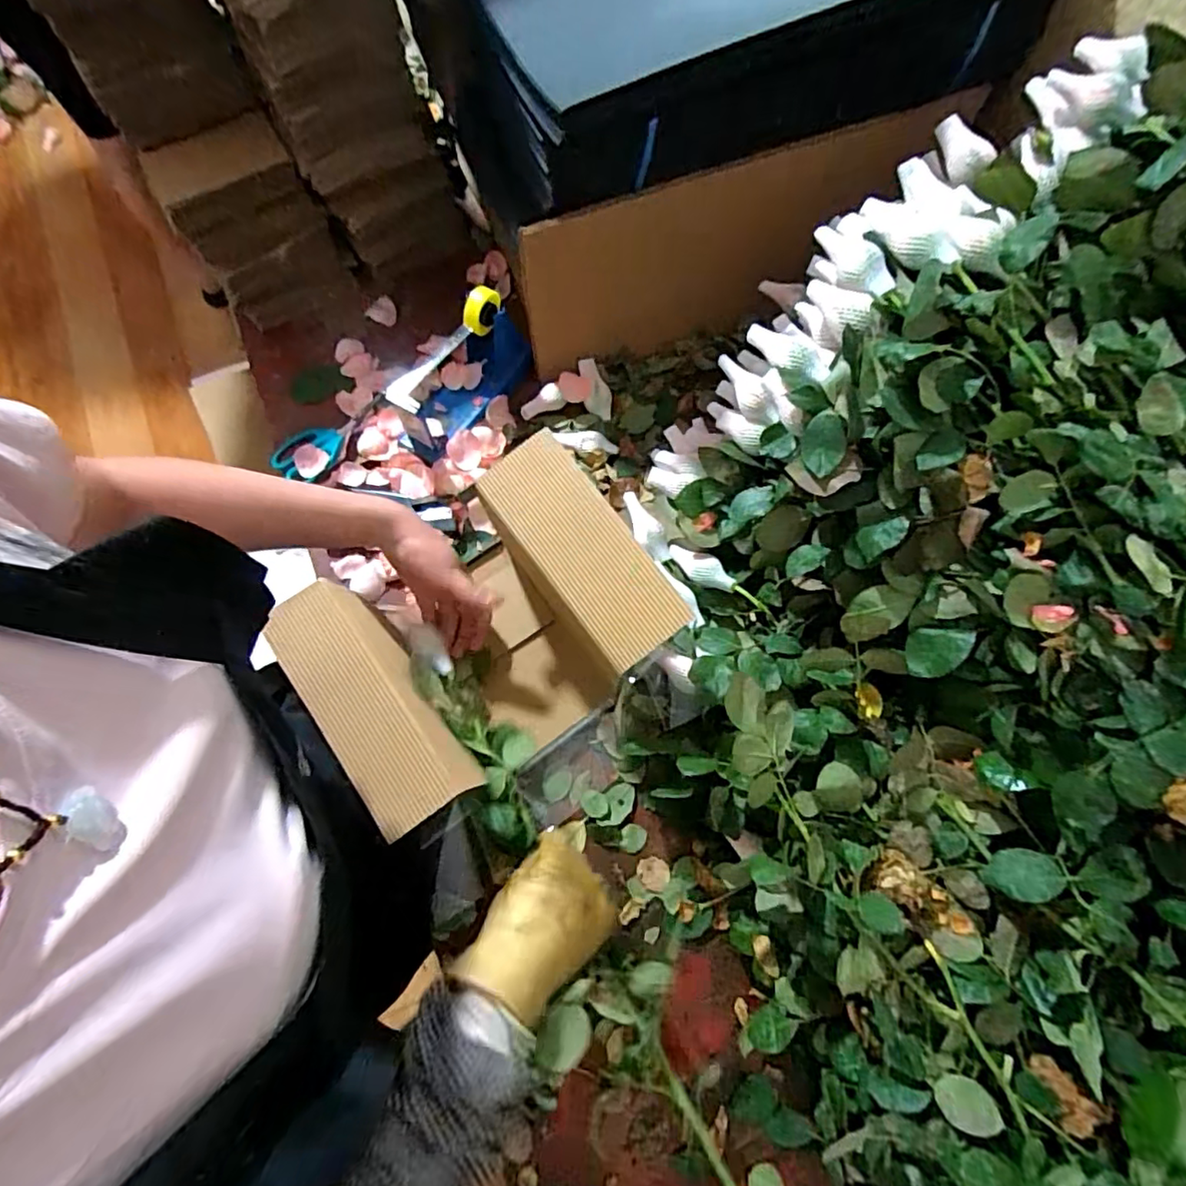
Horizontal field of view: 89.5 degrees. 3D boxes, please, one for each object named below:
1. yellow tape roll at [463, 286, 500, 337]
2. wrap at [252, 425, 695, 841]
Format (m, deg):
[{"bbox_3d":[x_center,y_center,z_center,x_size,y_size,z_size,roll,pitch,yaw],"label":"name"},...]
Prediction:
[{"bbox_3d":[-0.123,-0.310,0.660,0.050,0.046,0.021,-40,78,-11],"label":"yellow tape roll"},{"bbox_3d":[-0.098,0.044,0.566,0.285,0.185,0.210,-34,77,-10],"label":"wrap"}]

